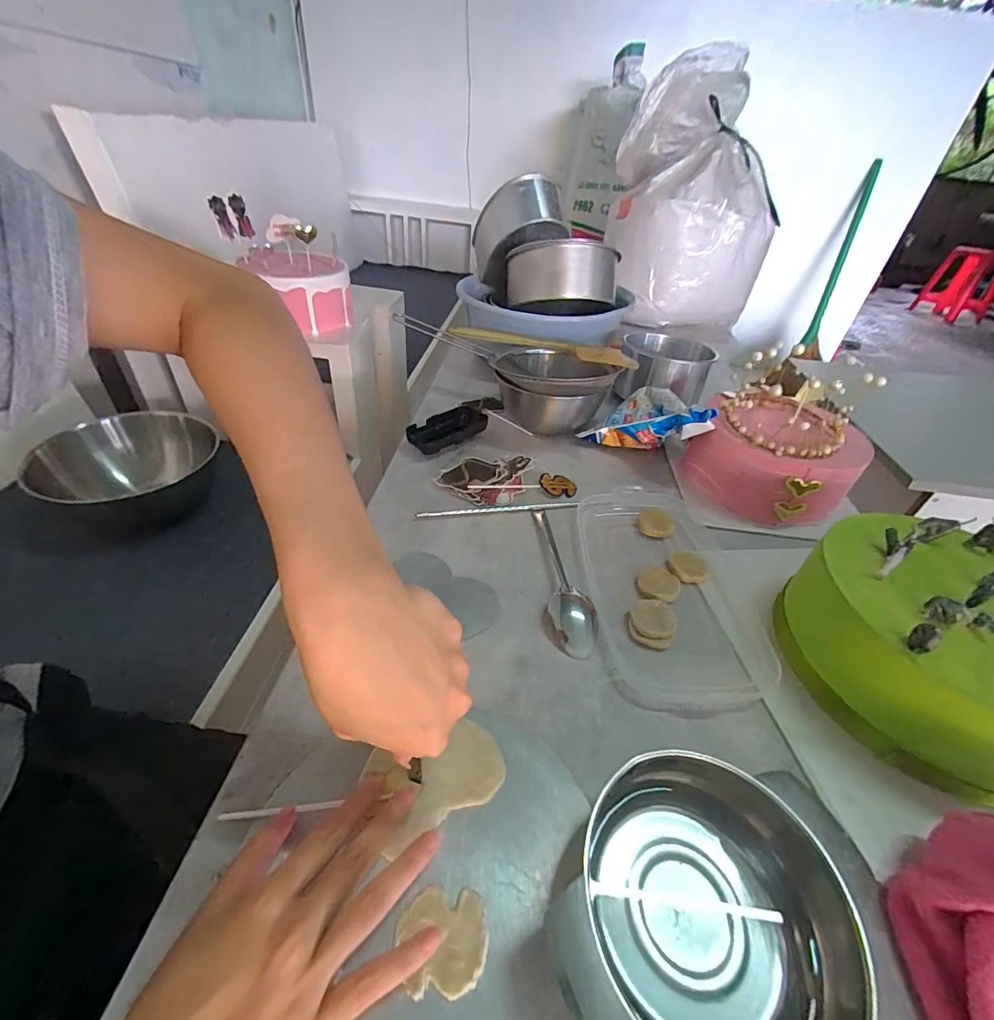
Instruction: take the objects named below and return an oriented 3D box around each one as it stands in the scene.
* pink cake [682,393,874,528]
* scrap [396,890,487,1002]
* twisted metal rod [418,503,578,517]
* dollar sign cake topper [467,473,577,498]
[{"bbox_3d":[0.316,-0.062,0.509,0.162,0.096,0.135,-7,42,-13],"label":"pink cake"},{"bbox_3d":[-0.028,0.218,0.226,0.045,0.004,0.040,4,41,1],"label":"scrap"},{"bbox_3d":[0.003,-0.002,0.483,0.177,0.009,0.013,-4,40,-13],"label":"twisted metal rod"},{"bbox_3d":[0.032,-0.025,0.514,0.126,0.005,0.037,-5,48,-14],"label":"dollar sign cake topper"}]

